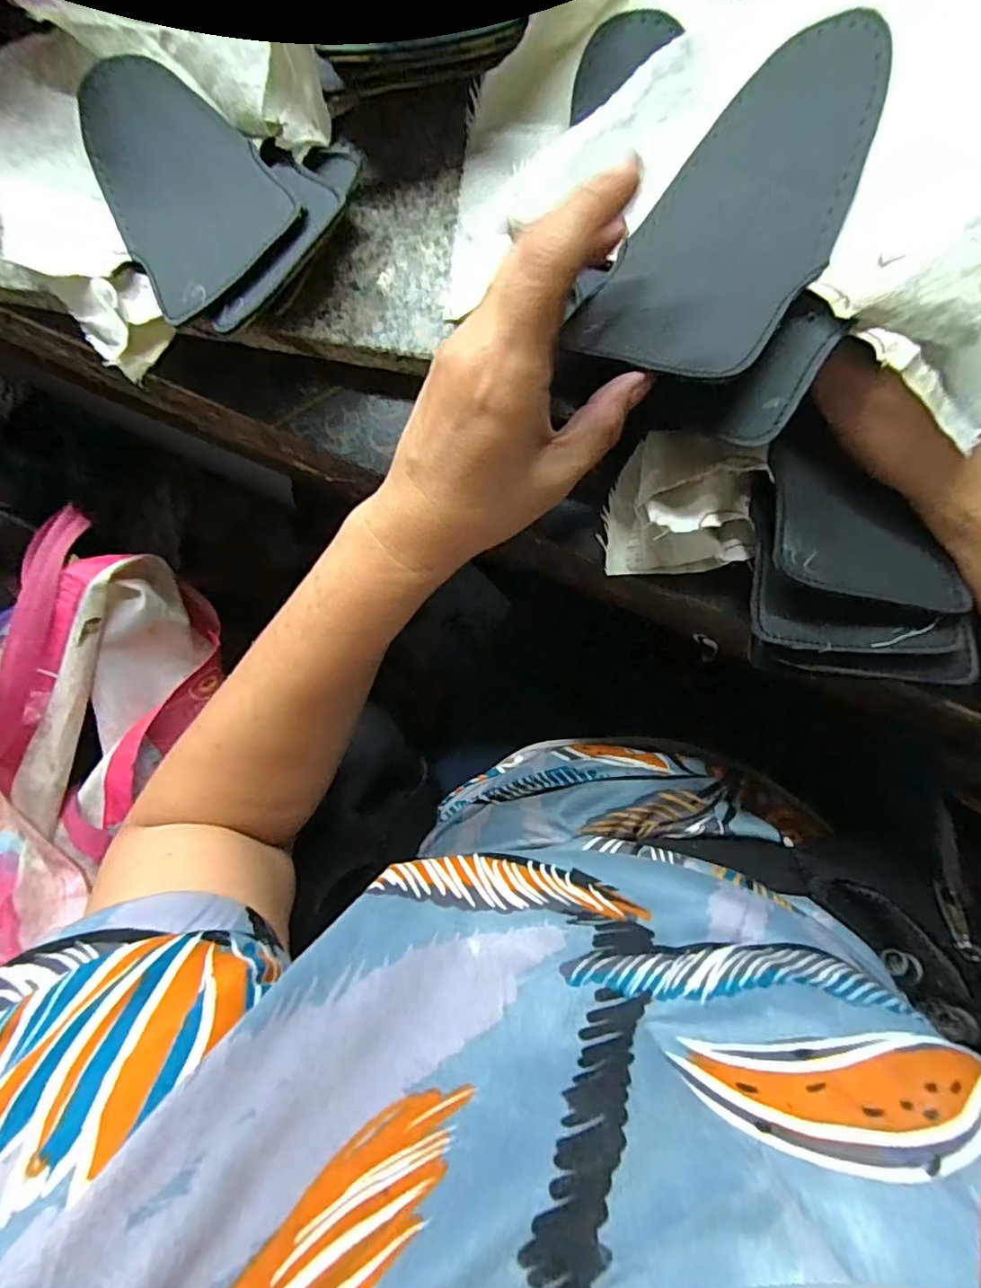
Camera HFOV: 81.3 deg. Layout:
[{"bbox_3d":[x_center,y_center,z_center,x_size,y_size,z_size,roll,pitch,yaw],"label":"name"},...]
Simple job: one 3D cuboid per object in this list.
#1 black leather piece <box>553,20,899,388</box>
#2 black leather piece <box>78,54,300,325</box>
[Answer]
[{"bbox_3d":[0.101,-0.176,0.231,0.082,0.012,0.154,33,90,32],"label":"black leather piece"},{"bbox_3d":[-0.154,-0.231,0.278,0.076,0.018,0.145,-32,84,2],"label":"black leather piece"}]

